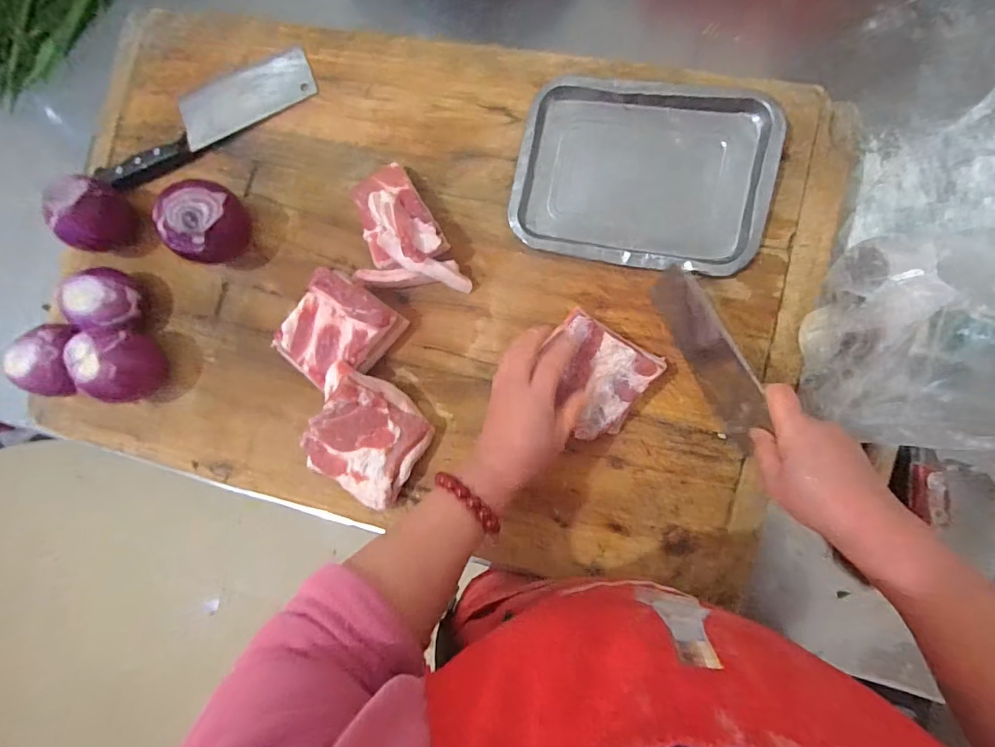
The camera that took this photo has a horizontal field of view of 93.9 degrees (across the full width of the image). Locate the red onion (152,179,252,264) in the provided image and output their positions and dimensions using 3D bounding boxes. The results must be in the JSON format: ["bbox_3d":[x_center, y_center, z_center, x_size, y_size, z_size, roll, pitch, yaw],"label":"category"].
[{"bbox_3d":[-0.336,-0.174,0.540,0.077,0.082,0.089,28,91,11],"label":"red onion"}]

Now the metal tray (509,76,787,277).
[{"bbox_3d":[0.151,-0.209,0.489,0.255,0.020,0.188,9,87,10],"label":"metal tray"}]

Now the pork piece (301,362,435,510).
[{"bbox_3d":[-0.144,0.068,0.501,0.126,0.067,0.121,29,91,11],"label":"pork piece"}]

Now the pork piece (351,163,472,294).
[{"bbox_3d":[-0.117,-0.148,0.516,0.104,0.063,0.168,-34,81,6],"label":"pork piece"}]

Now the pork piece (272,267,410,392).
[{"bbox_3d":[-0.178,-0.044,0.523,0.100,0.054,0.120,37,93,10],"label":"pork piece"}]

